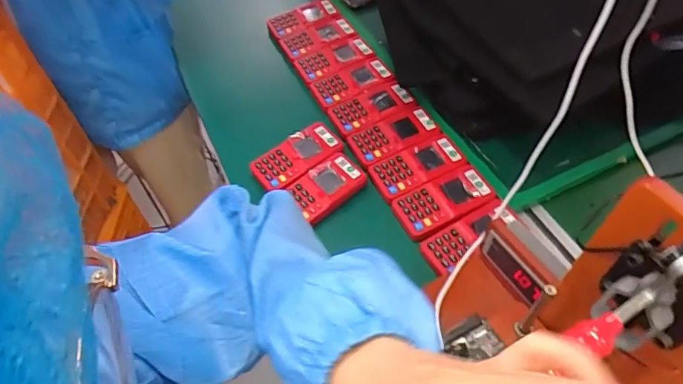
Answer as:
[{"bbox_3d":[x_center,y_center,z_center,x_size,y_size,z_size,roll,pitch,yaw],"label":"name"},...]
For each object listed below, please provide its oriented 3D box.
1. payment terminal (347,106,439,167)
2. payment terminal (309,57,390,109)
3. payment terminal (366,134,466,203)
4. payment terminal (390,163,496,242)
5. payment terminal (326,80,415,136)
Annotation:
[{"bbox_3d":[0.072,-0.078,0.666,0.117,0.015,0.056,-24,56,-13],"label":"payment terminal"},{"bbox_3d":[0.014,-0.171,0.740,0.122,0.019,0.058,-27,57,-14],"label":"payment terminal"},{"bbox_3d":[0.101,-0.033,0.645,0.122,0.015,0.063,-24,56,-12],"label":"payment terminal"},{"bbox_3d":[0.131,0.011,0.614,0.125,0.018,0.064,-26,57,-14],"label":"payment terminal"},{"bbox_3d":[0.043,-0.124,0.712,0.114,0.017,0.064,-23,56,-12],"label":"payment terminal"}]

